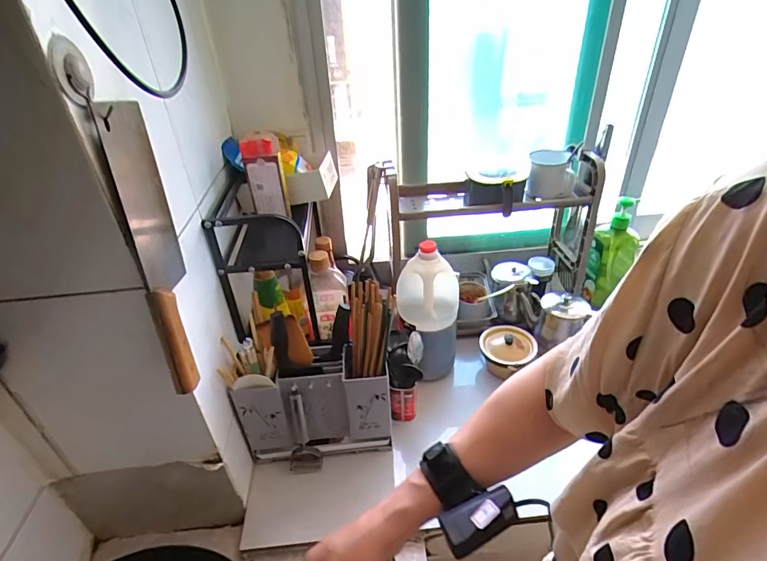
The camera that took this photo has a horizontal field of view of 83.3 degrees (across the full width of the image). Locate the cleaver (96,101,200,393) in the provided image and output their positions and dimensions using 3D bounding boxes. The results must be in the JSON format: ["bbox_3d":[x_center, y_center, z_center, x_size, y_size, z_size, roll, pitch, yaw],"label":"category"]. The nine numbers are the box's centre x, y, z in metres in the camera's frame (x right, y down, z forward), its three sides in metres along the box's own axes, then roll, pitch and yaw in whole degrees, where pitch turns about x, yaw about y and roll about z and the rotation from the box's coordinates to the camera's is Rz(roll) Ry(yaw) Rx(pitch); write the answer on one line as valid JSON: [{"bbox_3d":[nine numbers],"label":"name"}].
[{"bbox_3d":[-0.237,-0.026,0.454,0.023,0.297,0.100,-9,13,-11],"label":"cleaver"}]

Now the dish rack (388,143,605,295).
[{"bbox_3d":[0.256,-0.090,0.971,0.487,0.352,0.185,-7,35,-8],"label":"dish rack"}]

